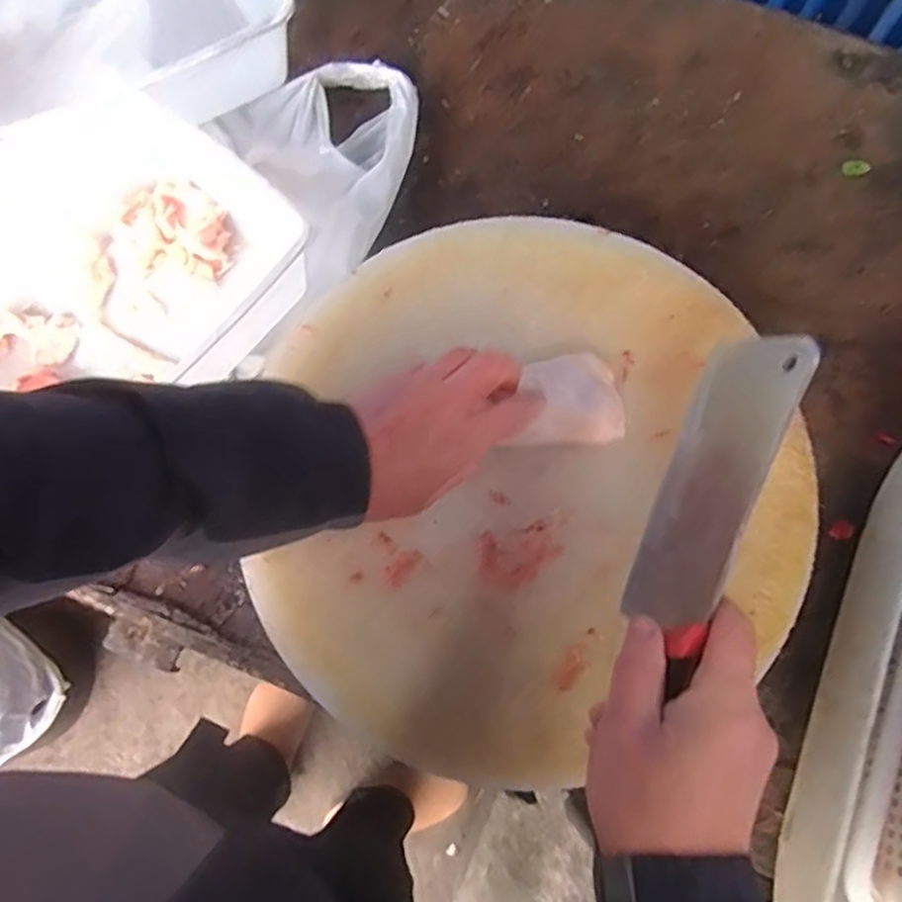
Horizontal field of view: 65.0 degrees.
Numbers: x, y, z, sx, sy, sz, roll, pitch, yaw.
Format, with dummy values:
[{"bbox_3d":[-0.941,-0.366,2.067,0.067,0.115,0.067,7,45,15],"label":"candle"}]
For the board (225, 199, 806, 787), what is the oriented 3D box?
[{"bbox_3d":[0.043,0.014,0.509,0.384,0.038,0.371,0,76,0],"label":"board"}]

